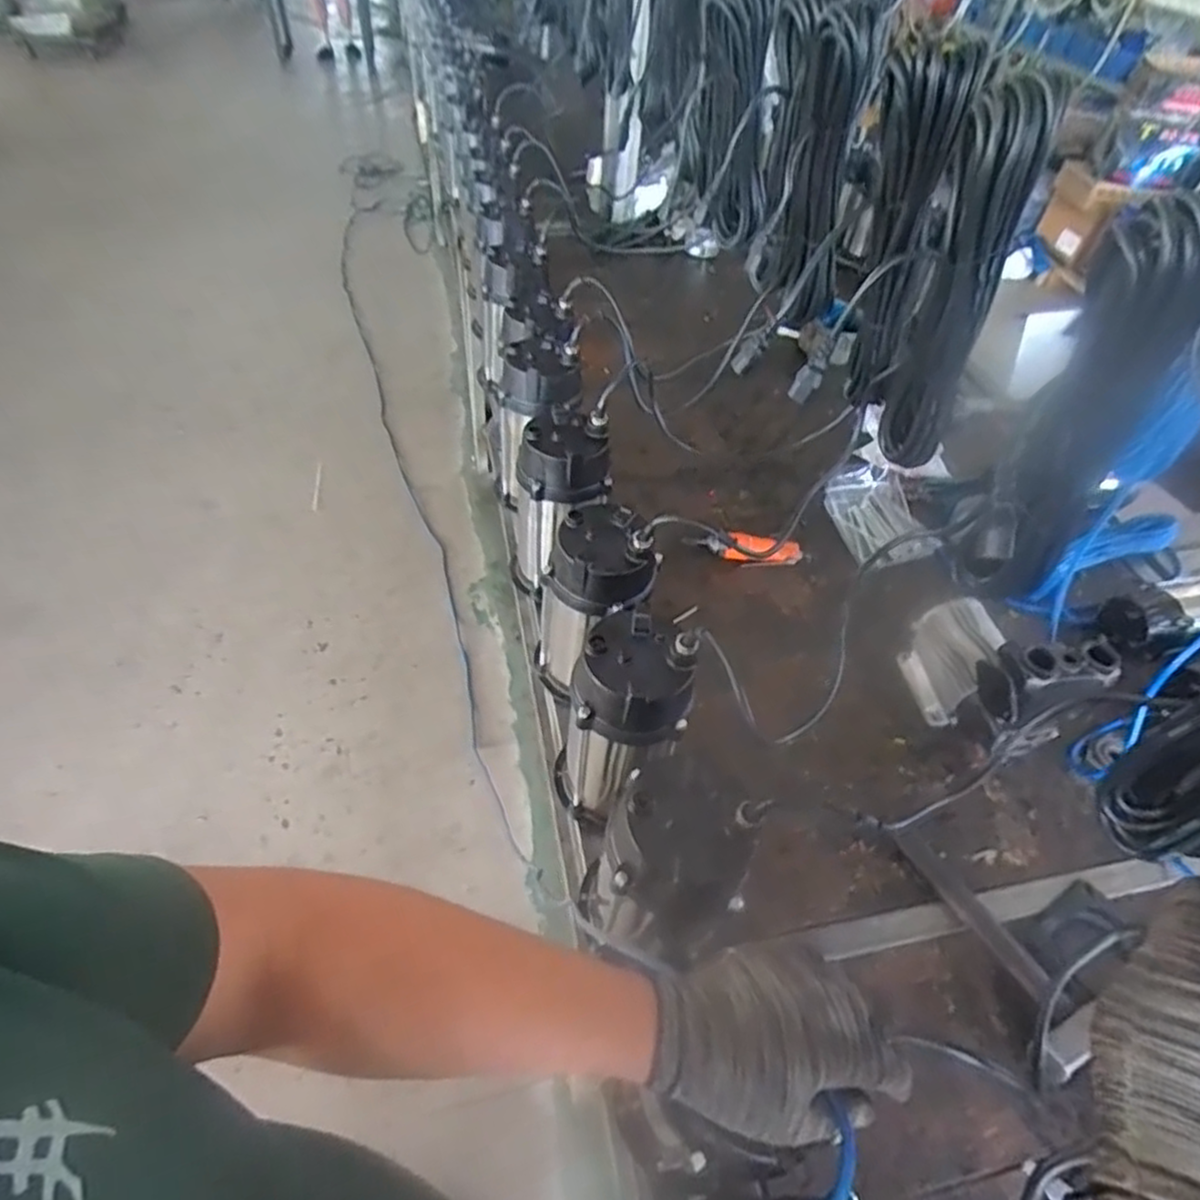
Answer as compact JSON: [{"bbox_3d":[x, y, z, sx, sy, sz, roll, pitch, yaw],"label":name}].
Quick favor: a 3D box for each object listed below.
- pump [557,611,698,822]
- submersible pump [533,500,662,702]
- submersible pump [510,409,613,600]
[{"bbox_3d":[0.018,0.144,0.735,0.125,0.247,0.147,13,49,6],"label":"pump"},{"bbox_3d":[-0.006,0.009,0.852,0.126,0.252,0.114,9,49,3],"label":"submersible pump"},{"bbox_3d":[-0.060,-0.125,0.957,0.127,0.235,0.115,-2,50,-7],"label":"submersible pump"}]

